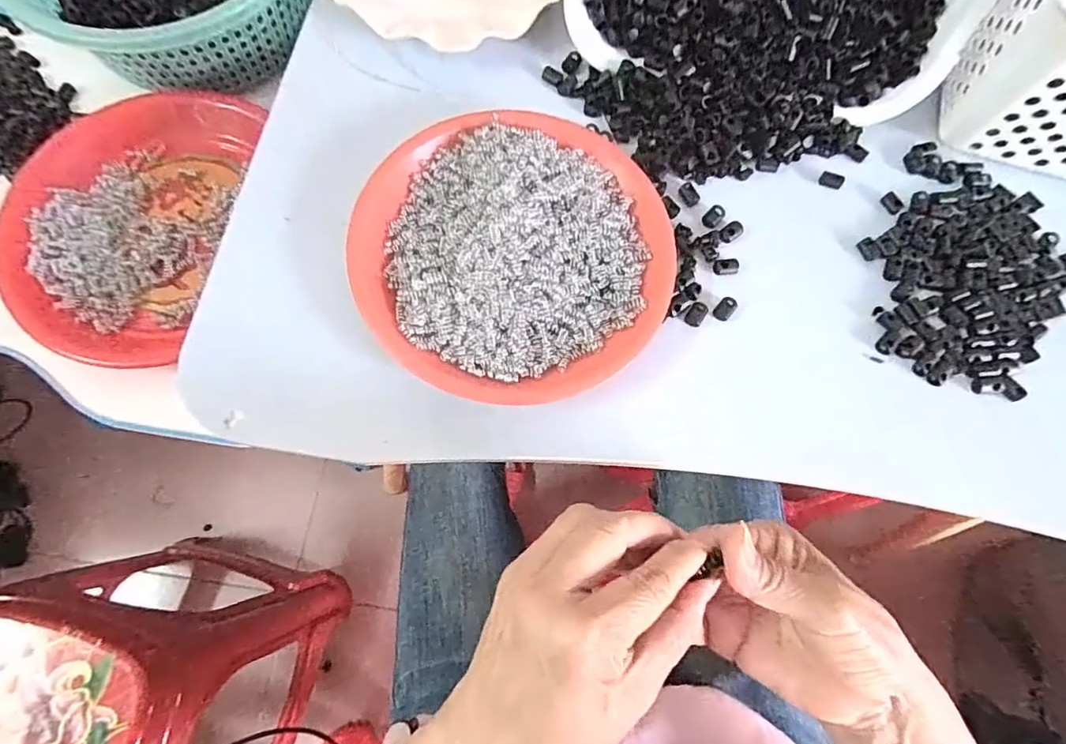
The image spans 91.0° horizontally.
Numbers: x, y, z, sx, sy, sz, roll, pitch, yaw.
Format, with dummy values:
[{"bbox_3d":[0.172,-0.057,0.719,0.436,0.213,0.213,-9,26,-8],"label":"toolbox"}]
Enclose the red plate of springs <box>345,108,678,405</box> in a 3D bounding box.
[{"bbox_3d":[-0.012,-0.076,0.330,0.192,0.038,0.189,0,74,-1],"label":"red plate of springs"}]

